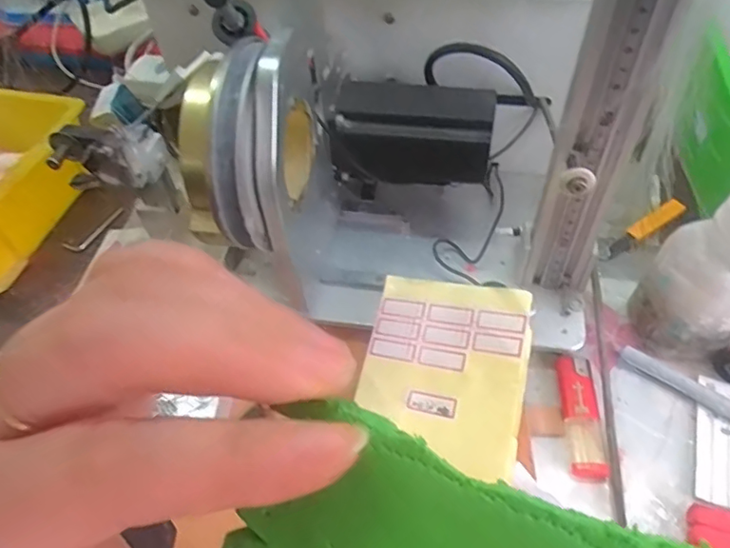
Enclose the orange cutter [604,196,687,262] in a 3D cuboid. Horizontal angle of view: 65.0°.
[{"bbox_3d":[0.236,-0.037,0.487,0.081,0.011,0.017,-35,56,-1],"label":"orange cutter"}]

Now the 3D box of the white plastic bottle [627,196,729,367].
[{"bbox_3d":[0.229,0.004,0.381,0.063,0.126,0.057,-2,52,3],"label":"white plastic bottle"}]

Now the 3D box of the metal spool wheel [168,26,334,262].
[{"bbox_3d":[-0.066,-0.083,0.364,0.066,0.139,0.152,7,53,10],"label":"metal spool wheel"}]

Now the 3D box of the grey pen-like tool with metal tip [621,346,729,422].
[{"bbox_3d":[0.234,0.085,0.379,0.129,0.010,0.012,30,60,25],"label":"grey pen-like tool with metal tip"}]

